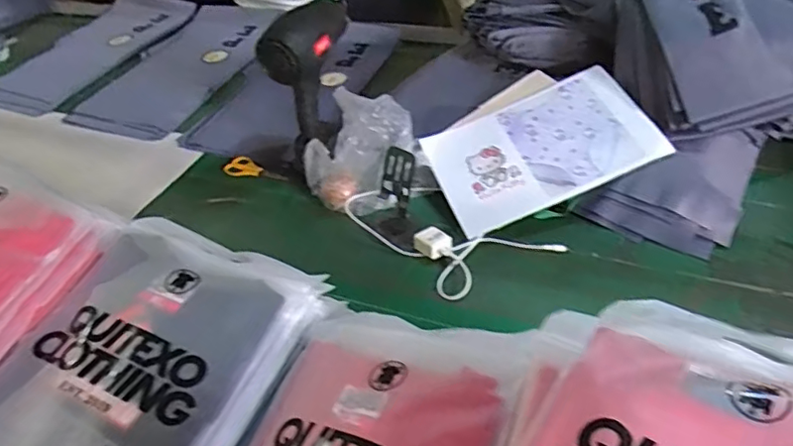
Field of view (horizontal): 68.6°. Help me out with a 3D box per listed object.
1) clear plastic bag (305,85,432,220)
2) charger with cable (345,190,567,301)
[{"bbox_3d":[-0.058,-0.116,0.937,0.161,0.174,0.128,14,47,23],"label":"clear plastic bag"},{"bbox_3d":[0.060,0.032,0.866,0.335,0.028,0.144,16,47,24],"label":"charger with cable"}]

